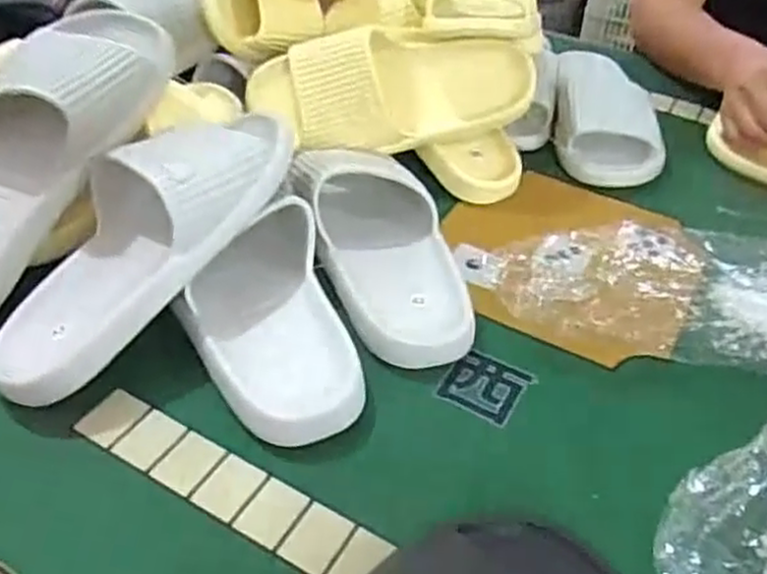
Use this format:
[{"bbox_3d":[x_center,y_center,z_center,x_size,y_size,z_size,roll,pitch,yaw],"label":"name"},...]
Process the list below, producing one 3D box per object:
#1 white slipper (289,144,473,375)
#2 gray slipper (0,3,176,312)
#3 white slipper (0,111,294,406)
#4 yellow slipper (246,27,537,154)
[{"bbox_3d":[0.002,-0.037,0.572,0.100,0.060,0.222,-8,42,-14],"label":"white slipper"},{"bbox_3d":[-0.258,-0.097,0.526,0.105,0.077,0.279,22,74,19],"label":"gray slipper"},{"bbox_3d":[-0.170,-0.046,0.505,0.113,0.067,0.263,28,67,24],"label":"white slipper"},{"bbox_3d":[0.009,-0.174,0.659,0.249,0.103,0.075,-6,6,-10],"label":"yellow slipper"}]

